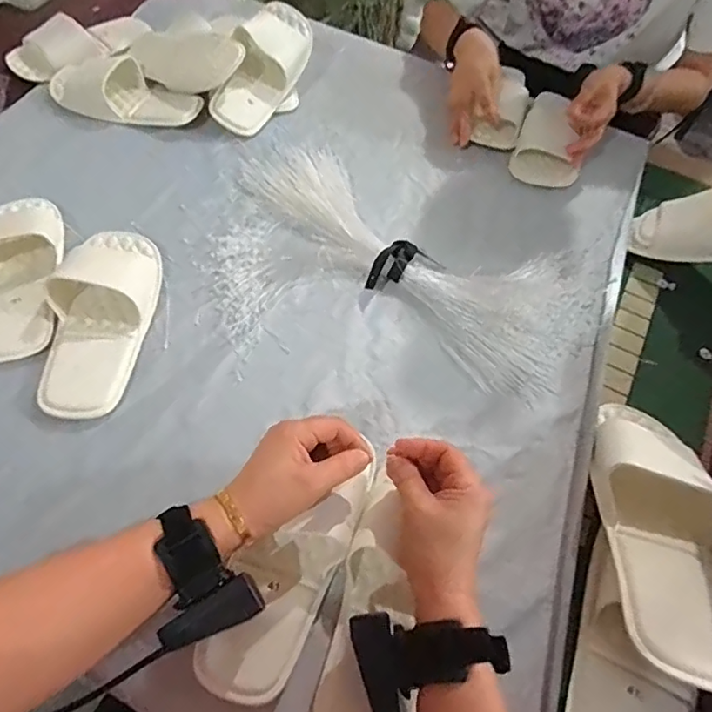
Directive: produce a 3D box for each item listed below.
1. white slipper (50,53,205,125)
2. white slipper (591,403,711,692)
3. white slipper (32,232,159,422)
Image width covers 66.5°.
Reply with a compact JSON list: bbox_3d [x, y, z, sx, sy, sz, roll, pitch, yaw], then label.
[{"bbox_3d":[-0.335,-0.388,0.788,0.222,0.051,0.097,8,56,0],"label":"white slipper"},{"bbox_3d":[0.260,0.130,0.463,0.108,0.063,0.273,13,39,13],"label":"white slipper"},{"bbox_3d":[-0.275,-0.048,0.570,0.107,0.045,0.233,6,56,-1],"label":"white slipper"}]

